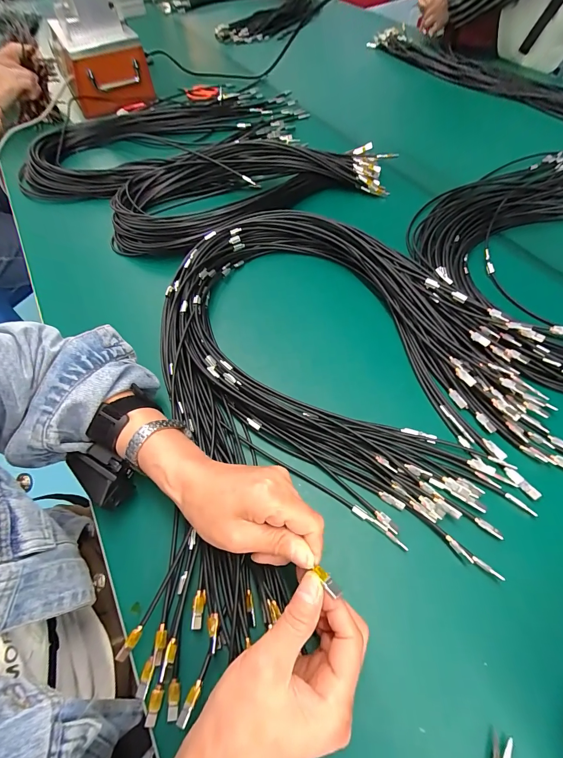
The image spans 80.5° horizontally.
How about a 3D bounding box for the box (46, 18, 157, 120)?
[{"bbox_3d":[-0.390,-0.699,0.741,0.168,0.129,0.165,-19,59,-9],"label":"box"}]

